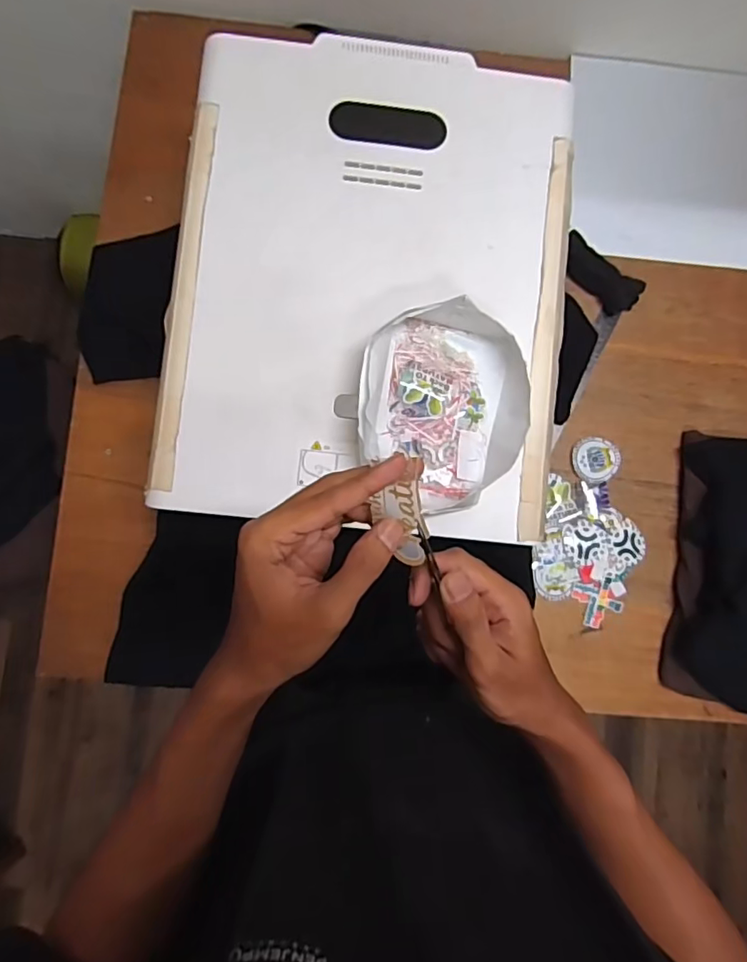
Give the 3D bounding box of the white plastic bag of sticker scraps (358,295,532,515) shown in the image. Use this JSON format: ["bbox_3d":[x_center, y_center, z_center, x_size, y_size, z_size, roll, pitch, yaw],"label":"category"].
[{"bbox_3d":[0.067,-0.069,0.543,0.166,0.050,0.194,-6,84,-3],"label":"white plastic bag of sticker scraps"}]

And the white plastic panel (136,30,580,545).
[{"bbox_3d":[-0.001,-0.207,0.574,0.398,0.035,0.498,6,82,-4],"label":"white plastic panel"}]

